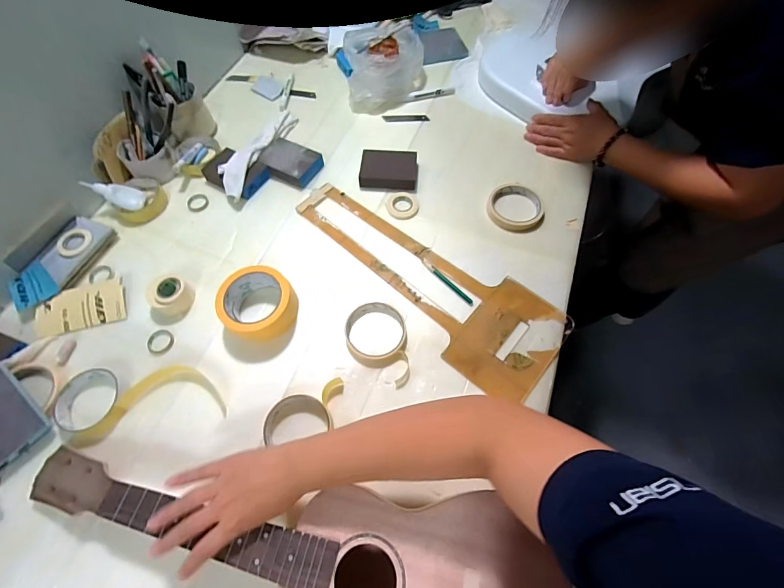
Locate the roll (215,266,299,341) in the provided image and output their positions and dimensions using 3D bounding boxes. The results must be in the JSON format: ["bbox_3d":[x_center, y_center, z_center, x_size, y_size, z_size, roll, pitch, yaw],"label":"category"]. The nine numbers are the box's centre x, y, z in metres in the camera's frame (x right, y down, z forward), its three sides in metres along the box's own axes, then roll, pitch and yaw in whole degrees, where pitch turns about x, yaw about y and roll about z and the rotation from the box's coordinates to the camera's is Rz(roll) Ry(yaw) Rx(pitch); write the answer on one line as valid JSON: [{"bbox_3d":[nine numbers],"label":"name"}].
[{"bbox_3d":[-0.188,0.013,0.529,0.093,0.054,0.098,0,64,0],"label":"roll"}]

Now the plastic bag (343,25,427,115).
[{"bbox_3d":[-0.008,-0.442,0.742,0.160,0.084,0.126,-9,64,-5],"label":"plastic bag"}]

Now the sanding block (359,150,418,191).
[{"bbox_3d":[-0.005,-0.219,0.664,0.098,0.024,0.068,0,64,0],"label":"sanding block"}]

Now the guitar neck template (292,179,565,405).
[{"bbox_3d":[0.041,-0.036,0.579,0.450,0.009,0.163,38,69,17],"label":"guitar neck template"}]

